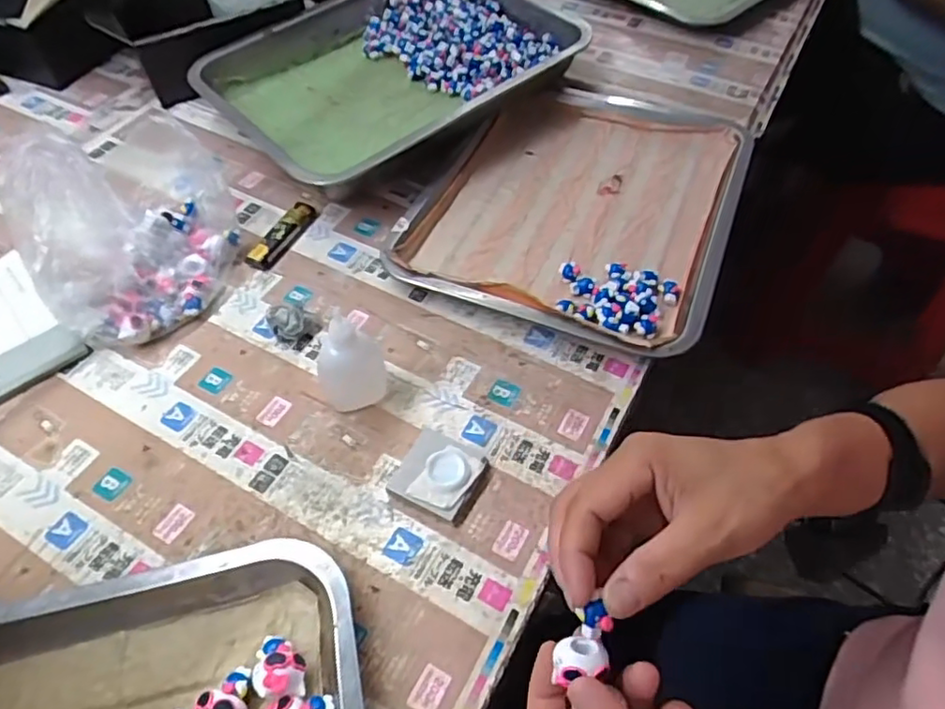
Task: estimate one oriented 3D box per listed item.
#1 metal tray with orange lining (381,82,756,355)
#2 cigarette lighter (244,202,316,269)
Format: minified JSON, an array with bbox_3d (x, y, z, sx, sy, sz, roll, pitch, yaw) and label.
[{"bbox_3d":[0.099,-0.136,0.556,0.251,0.038,0.294,22,57,14],"label":"metal tray with orange lining"},{"bbox_3d":[-0.167,-0.105,0.544,0.019,0.014,0.079,22,57,14],"label":"cigarette lighter"}]

